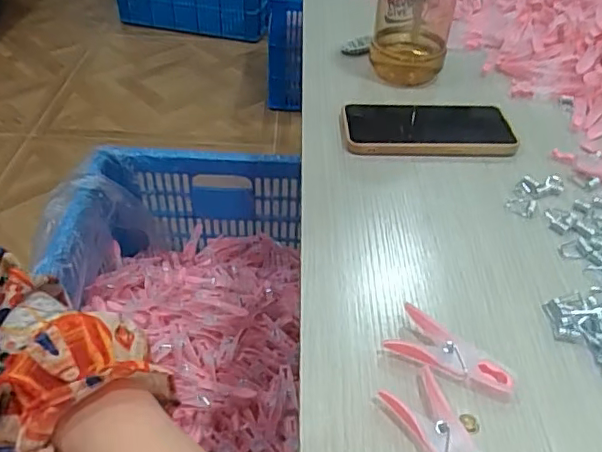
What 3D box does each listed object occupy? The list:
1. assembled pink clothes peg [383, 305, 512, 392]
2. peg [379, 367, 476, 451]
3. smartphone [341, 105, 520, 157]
[{"bbox_3d":[0.090,0.080,0.339,0.074,0.017,0.034,27,48,24],"label":"assembled pink clothes peg"},{"bbox_3d":[0.080,0.113,0.303,0.039,0.014,0.077,-21,48,-24],"label":"peg"},{"bbox_3d":[0.118,-0.095,0.533,0.154,0.014,0.080,1,42,-2],"label":"smartphone"}]

